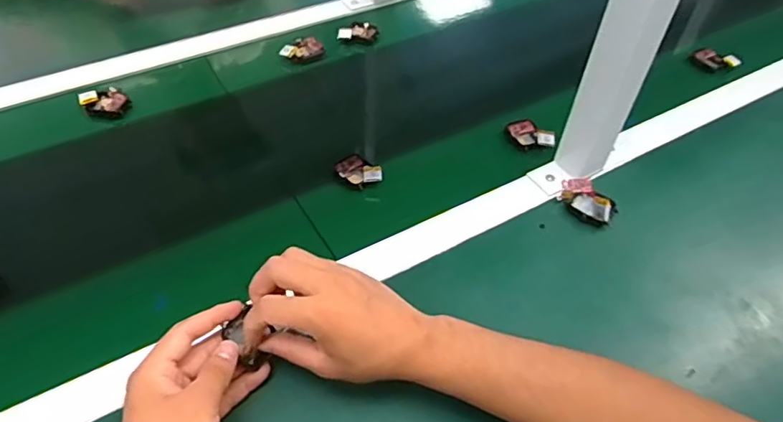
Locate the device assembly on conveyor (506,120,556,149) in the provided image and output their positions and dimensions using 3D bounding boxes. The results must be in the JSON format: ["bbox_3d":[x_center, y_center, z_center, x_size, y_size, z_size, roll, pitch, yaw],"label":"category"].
[{"bbox_3d":[0.166,-0.092,0.650,0.055,0.019,0.039,14,50,9],"label":"device assembly on conveyor"}]

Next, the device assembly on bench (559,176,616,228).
[{"bbox_3d":[0.203,-0.009,0.565,0.058,0.026,0.034,37,57,26],"label":"device assembly on bench"}]

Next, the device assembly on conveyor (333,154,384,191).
[{"bbox_3d":[-0.036,-0.044,0.591,0.038,0.013,0.054,-26,55,-23],"label":"device assembly on conveyor"}]

